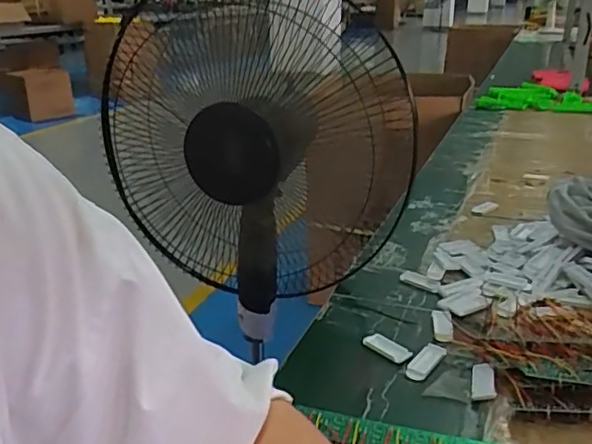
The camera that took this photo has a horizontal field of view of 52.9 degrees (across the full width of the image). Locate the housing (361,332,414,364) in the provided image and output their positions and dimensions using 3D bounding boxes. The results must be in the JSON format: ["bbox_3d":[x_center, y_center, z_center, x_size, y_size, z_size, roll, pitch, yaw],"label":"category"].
[{"bbox_3d":[0.098,0.135,0.644,0.025,0.005,0.062,-19,26,-35],"label":"housing"}]

